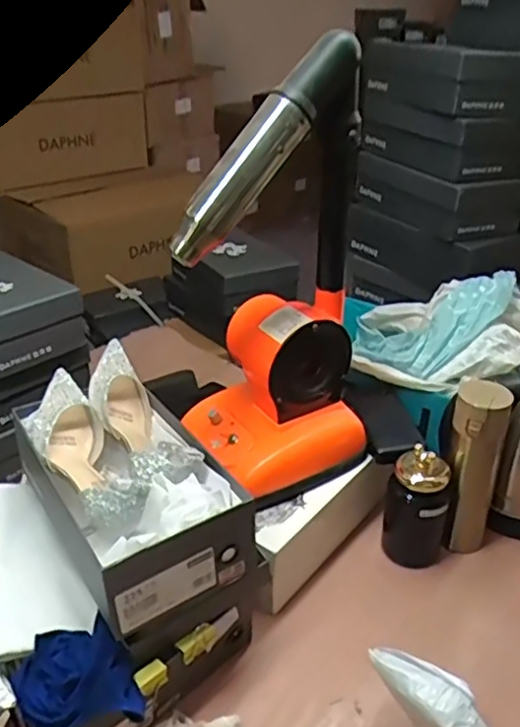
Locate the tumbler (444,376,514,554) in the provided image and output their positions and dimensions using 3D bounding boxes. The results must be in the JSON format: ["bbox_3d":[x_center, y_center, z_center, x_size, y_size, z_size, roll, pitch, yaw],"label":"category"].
[{"bbox_3d":[0.271,0.142,0.834,0.070,0.241,0.055,14,34,21],"label":"tumbler"}]

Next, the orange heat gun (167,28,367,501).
[{"bbox_3d":[0.016,-0.081,0.734,0.218,0.466,0.148,-20,37,-30],"label":"orange heat gun"}]

